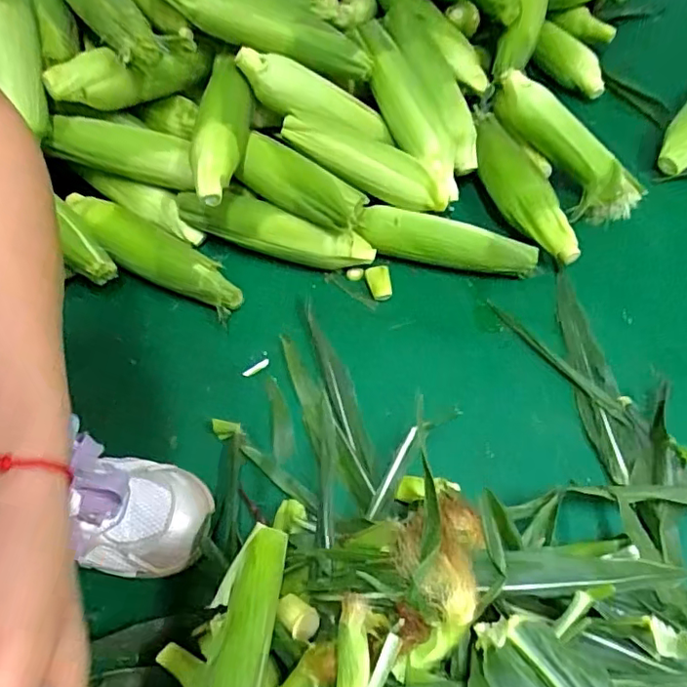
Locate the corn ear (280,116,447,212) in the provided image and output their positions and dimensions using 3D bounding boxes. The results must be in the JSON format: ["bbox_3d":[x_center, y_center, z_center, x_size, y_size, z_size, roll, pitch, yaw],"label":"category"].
[{"bbox_3d":[0.026,-0.202,0.634,0.193,0.045,0.041,25,59,0],"label":"corn ear"}]

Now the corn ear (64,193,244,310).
[{"bbox_3d":[-0.213,-0.097,0.639,0.225,0.056,0.055,27,60,15],"label":"corn ear"}]

